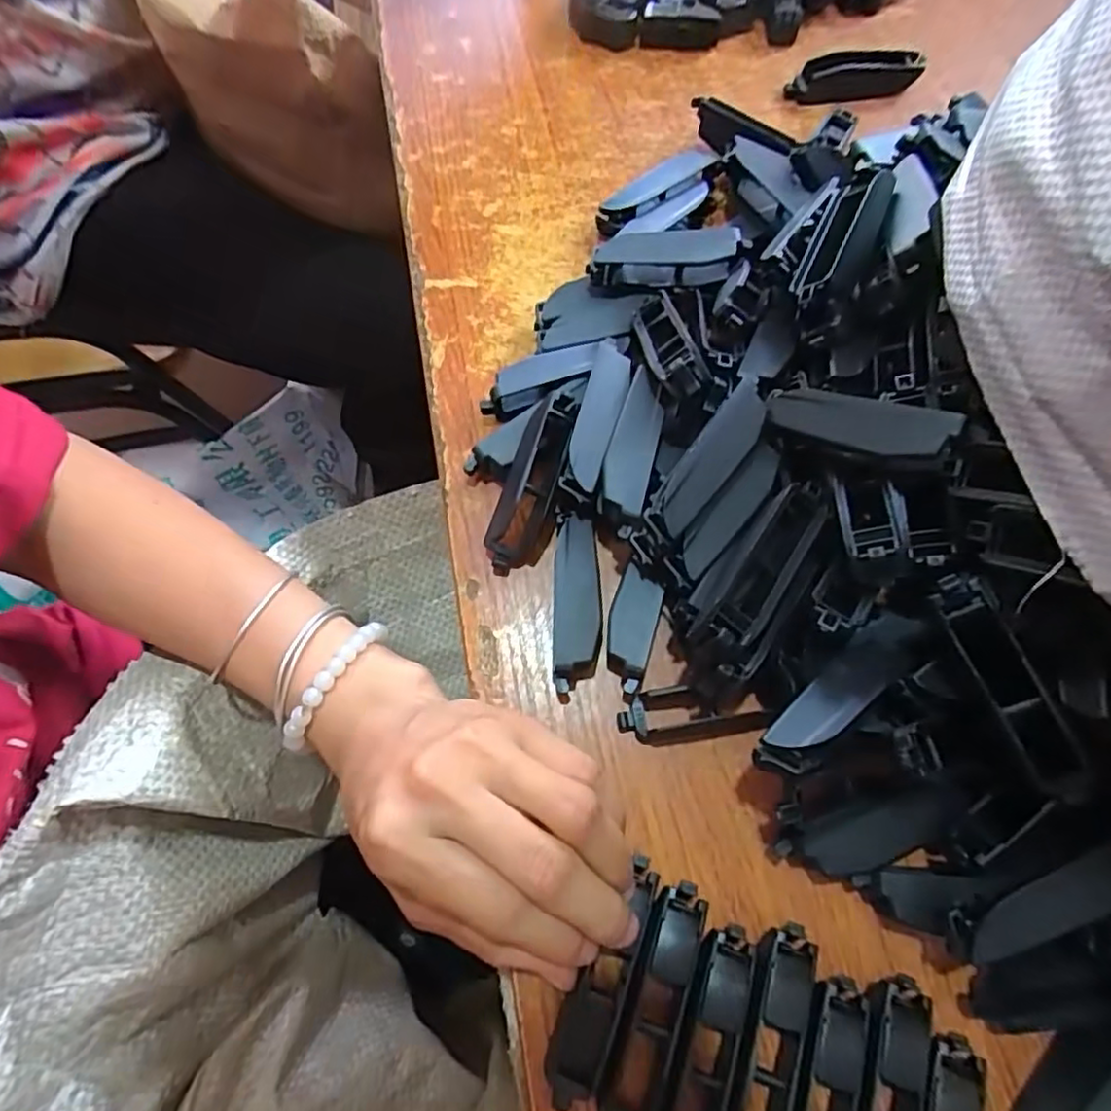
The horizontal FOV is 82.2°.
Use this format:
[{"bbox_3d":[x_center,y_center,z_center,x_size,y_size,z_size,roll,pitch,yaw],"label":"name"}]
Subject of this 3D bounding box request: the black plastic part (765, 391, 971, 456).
[{"bbox_3d":[0.105,-0.047,0.223,0.061,0.006,0.017,24,101,37],"label":"black plastic part"}]

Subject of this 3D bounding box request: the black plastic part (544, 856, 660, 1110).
[{"bbox_3d":[0.016,0.141,0.210,0.018,0.008,0.078,25,78,10],"label":"black plastic part"}]

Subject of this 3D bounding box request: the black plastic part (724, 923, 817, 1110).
[{"bbox_3d":[0.067,0.160,0.204,0.019,0.014,0.077,17,71,8],"label":"black plastic part"}]

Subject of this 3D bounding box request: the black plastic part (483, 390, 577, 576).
[{"bbox_3d":[-0.010,-0.030,0.267,0.022,0.013,0.079,20,90,9],"label":"black plastic part"}]

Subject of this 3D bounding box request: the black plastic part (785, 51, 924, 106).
[{"bbox_3d":[0.173,-0.272,0.363,0.075,0.021,0.015,-6,69,0],"label":"black plastic part"}]

